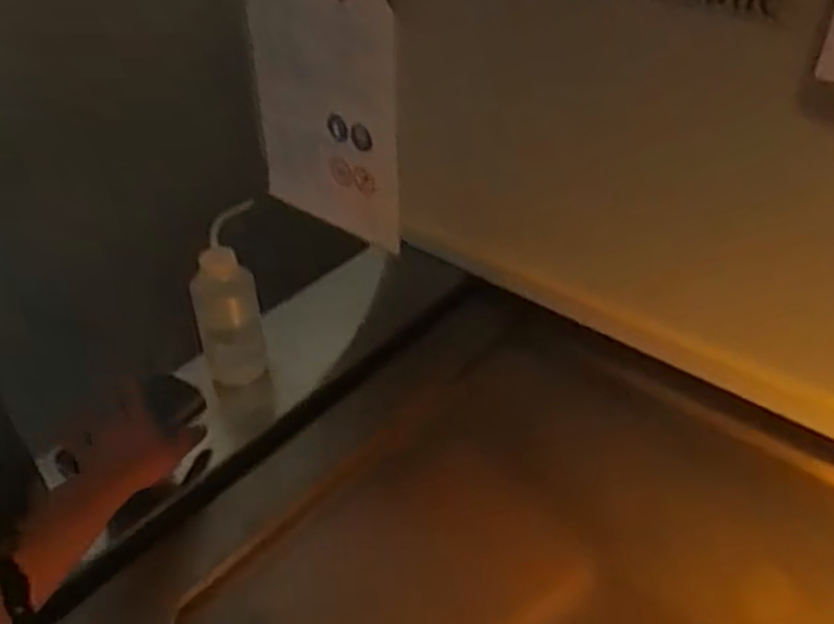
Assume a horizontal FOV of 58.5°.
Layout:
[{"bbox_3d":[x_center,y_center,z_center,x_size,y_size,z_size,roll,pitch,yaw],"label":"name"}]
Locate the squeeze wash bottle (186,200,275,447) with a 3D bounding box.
[{"bbox_3d":[-0.214,0.027,0.869,0.089,0.286,0.061,-17,42,-17],"label":"squeeze wash bottle"}]

